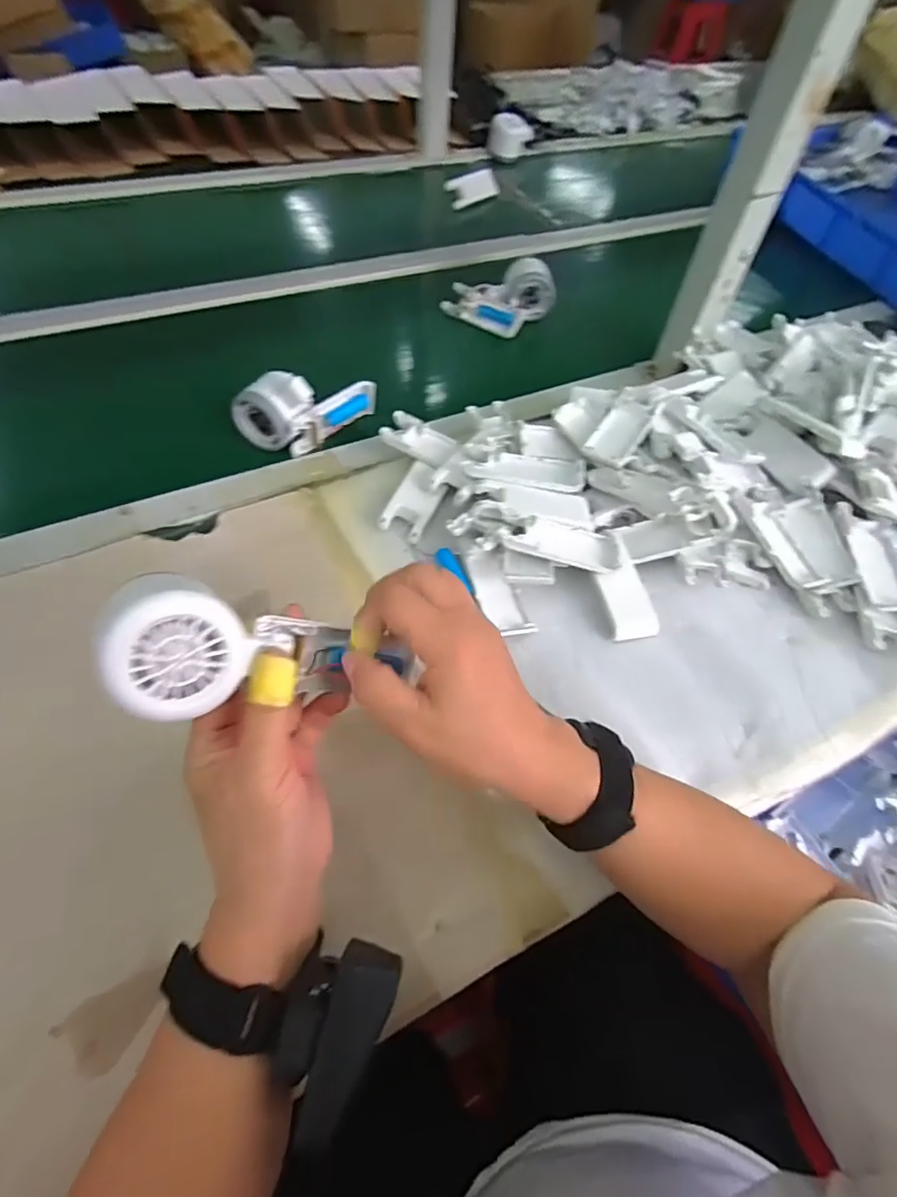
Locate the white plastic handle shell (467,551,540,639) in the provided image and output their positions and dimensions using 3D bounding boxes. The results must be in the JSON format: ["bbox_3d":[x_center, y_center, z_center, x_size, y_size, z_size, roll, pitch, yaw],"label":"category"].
[{"bbox_3d":[0.041,-0.004,0.468,0.033,0.018,0.080,-14,58,-15],"label":"white plastic handle shell"}]

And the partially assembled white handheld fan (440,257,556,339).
[{"bbox_3d":[0.068,-0.390,0.725,0.102,0.053,0.113,38,60,19],"label":"partially assembled white handheld fan"}]

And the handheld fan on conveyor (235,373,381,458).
[{"bbox_3d":[-0.135,-0.187,0.548,0.138,0.058,0.045,-16,58,-16],"label":"handheld fan on conveyor"}]

